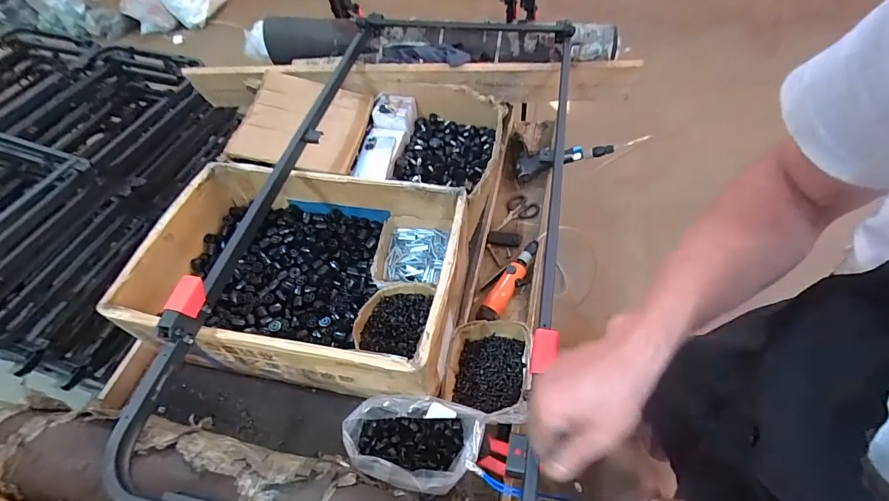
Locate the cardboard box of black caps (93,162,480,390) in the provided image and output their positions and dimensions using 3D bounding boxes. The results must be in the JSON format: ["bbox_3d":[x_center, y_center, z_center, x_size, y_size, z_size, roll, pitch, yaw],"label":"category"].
[{"bbox_3d":[-0.239,0.037,0.770,0.524,0.163,0.350,7,56,9],"label":"cardboard box of black caps"}]

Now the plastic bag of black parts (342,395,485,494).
[{"bbox_3d":[-0.041,0.280,0.633,0.188,0.104,0.123,6,55,8],"label":"plastic bag of black parts"}]

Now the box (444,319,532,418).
[{"bbox_3d":[0.072,0.195,0.722,0.136,0.071,0.156,4,55,8],"label":"box"}]

